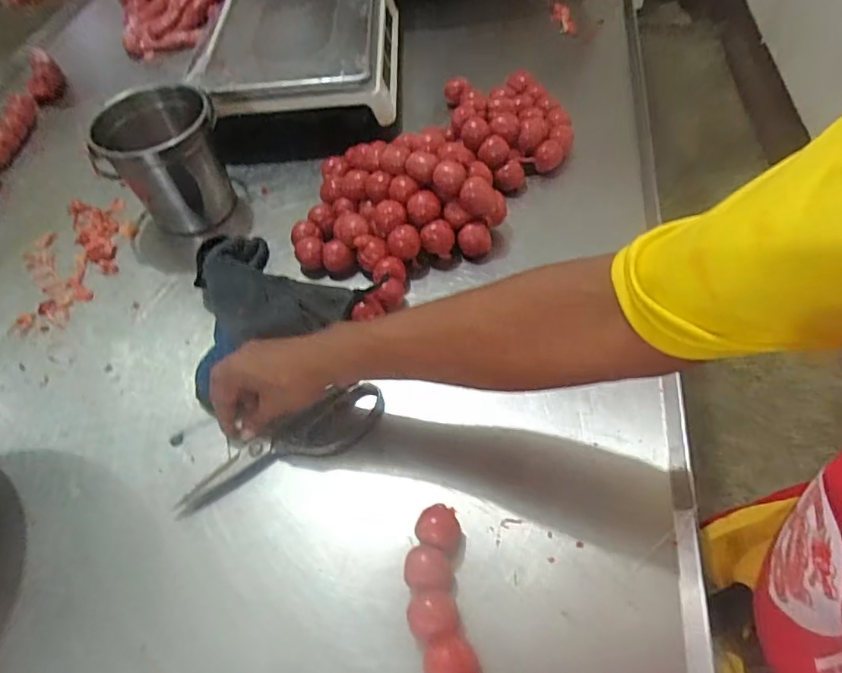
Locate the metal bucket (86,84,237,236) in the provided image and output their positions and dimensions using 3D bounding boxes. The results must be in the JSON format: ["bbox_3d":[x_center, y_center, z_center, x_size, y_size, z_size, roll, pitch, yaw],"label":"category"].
[{"bbox_3d":[-0.303,-0.210,0.658,0.111,0.143,0.106,-2,56,3],"label":"metal bucket"}]

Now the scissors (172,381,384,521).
[{"bbox_3d":[-0.126,0.104,0.502,0.206,0.023,0.052,-27,58,-14],"label":"scissors"}]

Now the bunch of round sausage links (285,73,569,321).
[{"bbox_3d":[0.024,-0.211,0.668,0.419,0.088,0.233,-40,62,-20],"label":"bunch of round sausage links"}]

